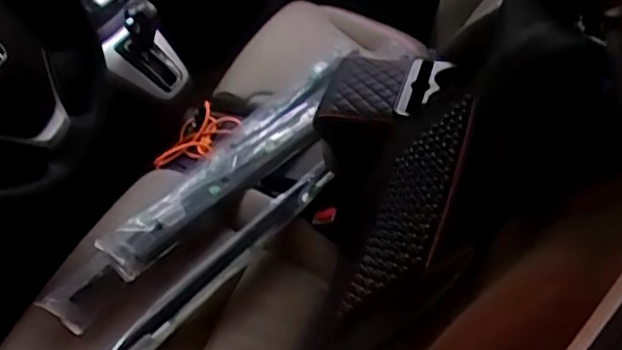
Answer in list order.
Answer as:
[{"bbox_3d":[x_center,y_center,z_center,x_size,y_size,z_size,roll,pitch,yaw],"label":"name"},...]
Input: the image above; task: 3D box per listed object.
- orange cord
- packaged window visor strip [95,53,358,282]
[{"bbox_3d":[-0.220,-0.085,1.192,0.128,0.059,0.183,10,42,9],"label":"orange cord"},{"bbox_3d":[-0.109,-0.075,1.153,0.135,0.036,0.748,23,45,23],"label":"packaged window visor strip"}]

